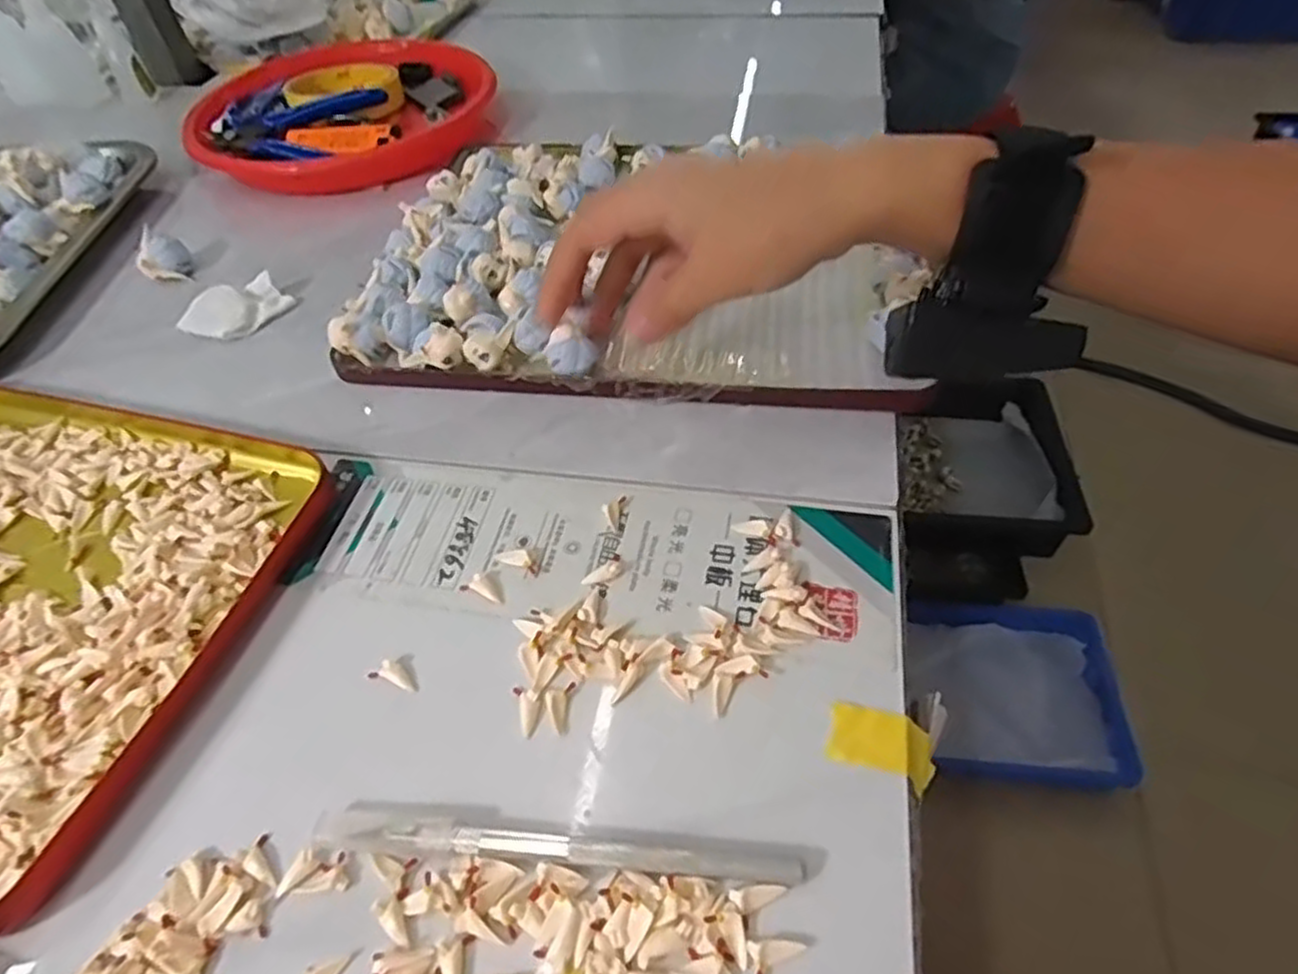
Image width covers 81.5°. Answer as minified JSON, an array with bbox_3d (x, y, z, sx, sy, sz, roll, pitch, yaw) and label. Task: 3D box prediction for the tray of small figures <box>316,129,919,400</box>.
[{"bbox_3d":[-0.003,-0.140,0.426,0.278,0.027,0.233,4,49,8],"label":"tray of small figures"}]

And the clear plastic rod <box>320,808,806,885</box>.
[{"bbox_3d":[-0.028,0.110,0.231,0.145,0.006,0.010,2,49,7],"label":"clear plastic rod"}]

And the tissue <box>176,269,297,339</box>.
[{"bbox_3d":[-0.231,-0.101,0.422,0.035,0.014,0.051,25,56,24],"label":"tissue"}]

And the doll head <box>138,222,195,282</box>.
[{"bbox_3d":[-0.292,-0.140,0.451,0.025,0.022,0.025,-13,49,-7],"label":"doll head"}]

